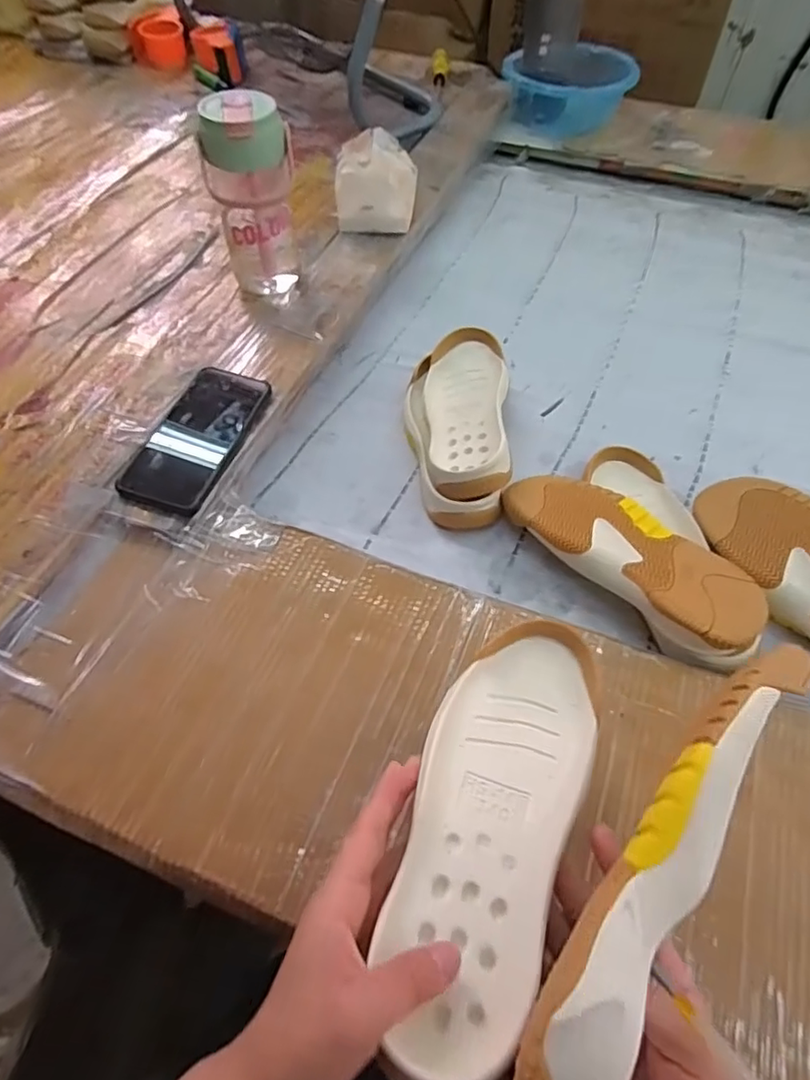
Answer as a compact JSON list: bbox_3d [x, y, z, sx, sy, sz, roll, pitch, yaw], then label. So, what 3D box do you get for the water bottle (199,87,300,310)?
[{"bbox_3d":[-0.164,-0.368,0.641,0.085,0.189,0.076,-9,56,-6],"label":"water bottle"}]

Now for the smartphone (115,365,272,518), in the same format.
[{"bbox_3d":[-0.195,-0.099,0.548,0.077,0.011,0.164,19,61,4],"label":"smartphone"}]

